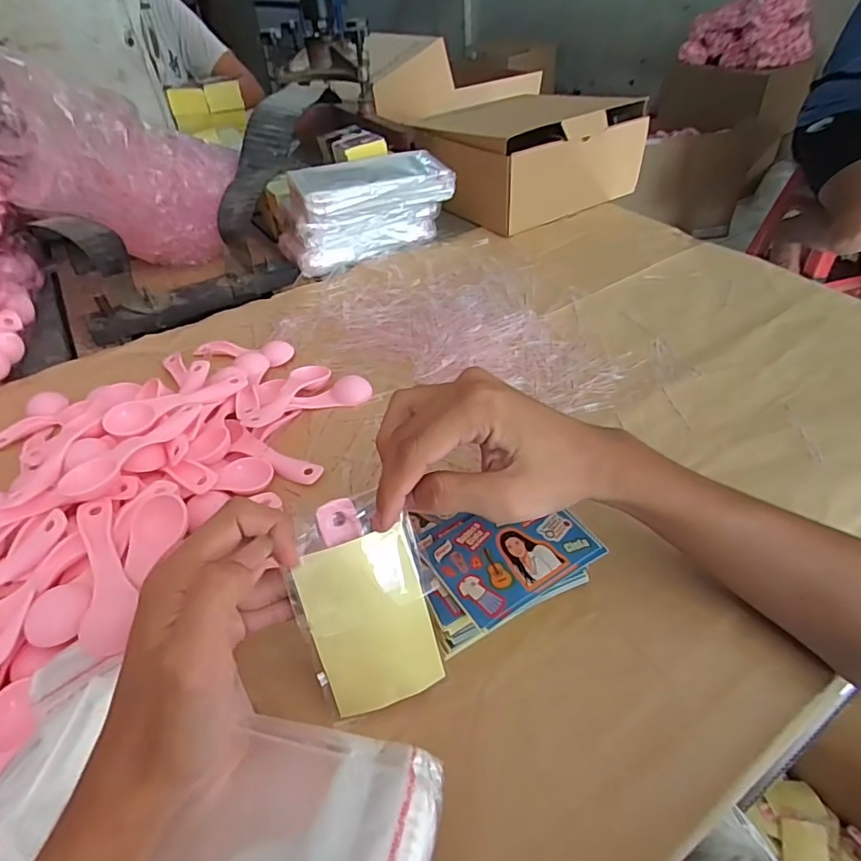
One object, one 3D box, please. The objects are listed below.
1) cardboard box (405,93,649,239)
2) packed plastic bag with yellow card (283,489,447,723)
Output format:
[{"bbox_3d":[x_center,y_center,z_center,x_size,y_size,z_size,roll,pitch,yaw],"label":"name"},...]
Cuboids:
[{"bbox_3d":[0.127,-0.414,0.769,0.256,0.115,0.257,-28,47,-21],"label":"cardboard box"},{"bbox_3d":[-0.032,0.090,0.271,0.066,0.114,0.011,-17,11,-11],"label":"packed plastic bag with yellow card"}]

